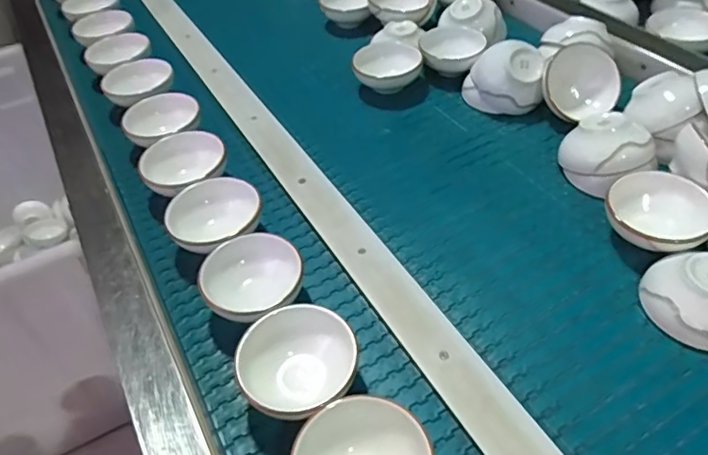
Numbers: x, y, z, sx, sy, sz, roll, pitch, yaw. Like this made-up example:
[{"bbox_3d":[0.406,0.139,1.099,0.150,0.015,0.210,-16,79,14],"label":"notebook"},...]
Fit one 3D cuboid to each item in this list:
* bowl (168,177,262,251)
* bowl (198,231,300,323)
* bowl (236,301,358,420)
[{"bbox_3d":[-0.159,-0.003,0.644,0.104,0.051,0.110,-4,47,4],"label":"bowl"},{"bbox_3d":[-0.102,0.062,0.574,0.100,0.049,0.104,-4,47,4],"label":"bowl"},{"bbox_3d":[-0.048,0.130,0.507,0.108,0.052,0.109,-4,47,4],"label":"bowl"}]

